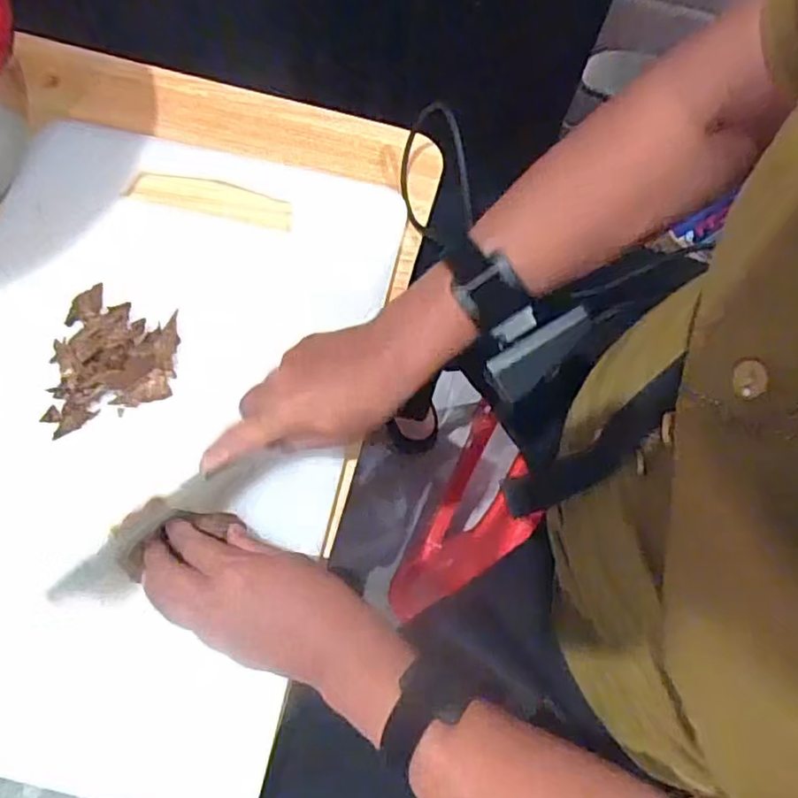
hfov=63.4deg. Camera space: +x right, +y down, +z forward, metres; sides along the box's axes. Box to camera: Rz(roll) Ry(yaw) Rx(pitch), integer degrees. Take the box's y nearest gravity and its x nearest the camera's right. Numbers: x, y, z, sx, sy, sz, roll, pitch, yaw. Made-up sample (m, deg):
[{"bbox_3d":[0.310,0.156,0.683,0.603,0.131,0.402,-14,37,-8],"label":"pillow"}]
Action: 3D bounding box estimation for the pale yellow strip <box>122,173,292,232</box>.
[{"bbox_3d":[-0.155,-0.169,0.541,0.136,0.006,0.035,12,72,2],"label":"pale yellow strip"}]

